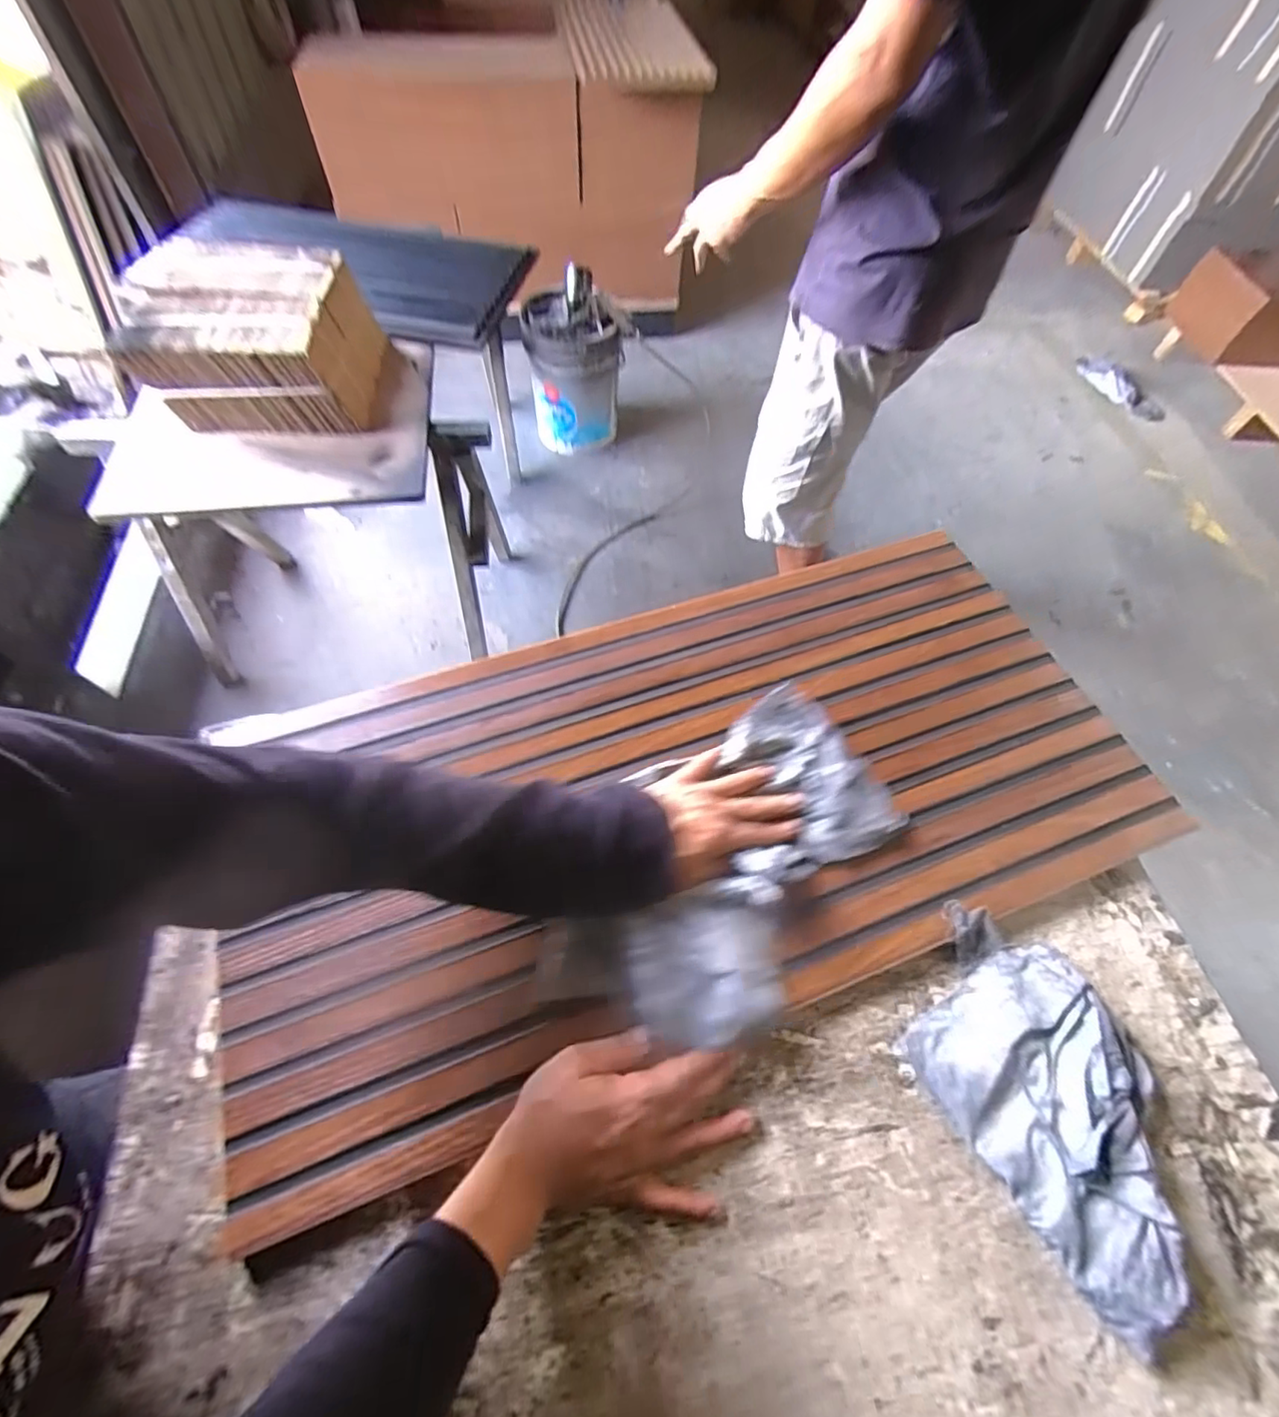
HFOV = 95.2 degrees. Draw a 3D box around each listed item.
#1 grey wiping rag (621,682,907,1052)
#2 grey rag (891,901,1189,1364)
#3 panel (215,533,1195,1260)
[{"bbox_3d":[0.084,0.104,0.462,0.185,0.023,0.298,29,61,13],"label":"grey wiping rag"},{"bbox_3d":[0.279,0.254,0.396,0.144,0.032,0.206,-34,68,-18],"label":"grey rag"},{"bbox_3d":[0.051,0.064,0.500,0.754,0.028,0.364,-17,64,-10],"label":"panel"}]

